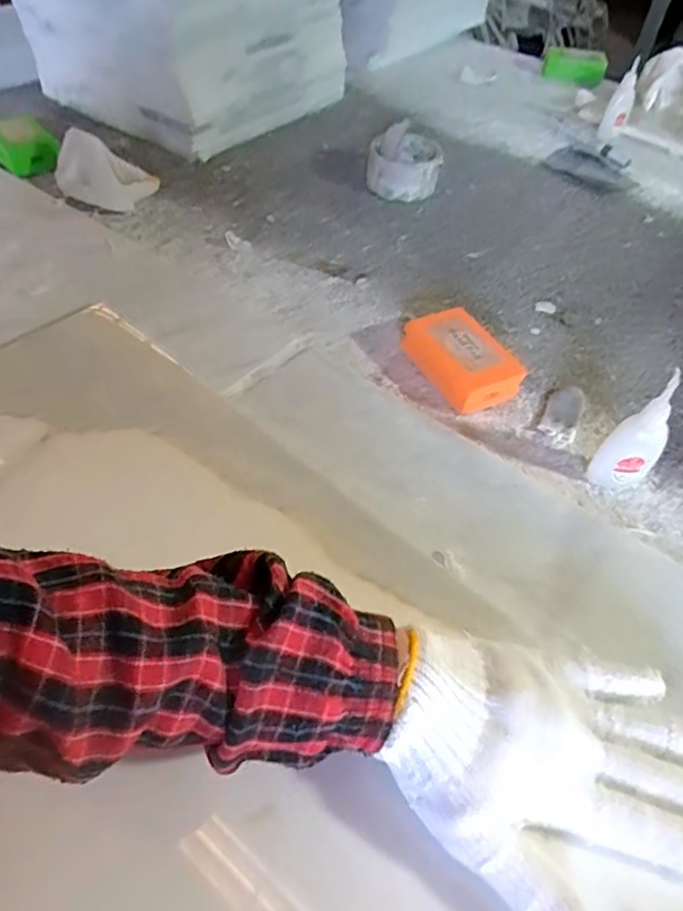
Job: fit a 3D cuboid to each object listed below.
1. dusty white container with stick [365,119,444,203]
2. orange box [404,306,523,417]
[{"bbox_3d":[0.074,-0.344,0.702,0.086,0.059,0.085,6,50,-1],"label":"dusty white container with stick"},{"bbox_3d":[0.098,-0.084,0.513,0.061,0.034,0.103,-21,55,-21],"label":"orange box"}]

